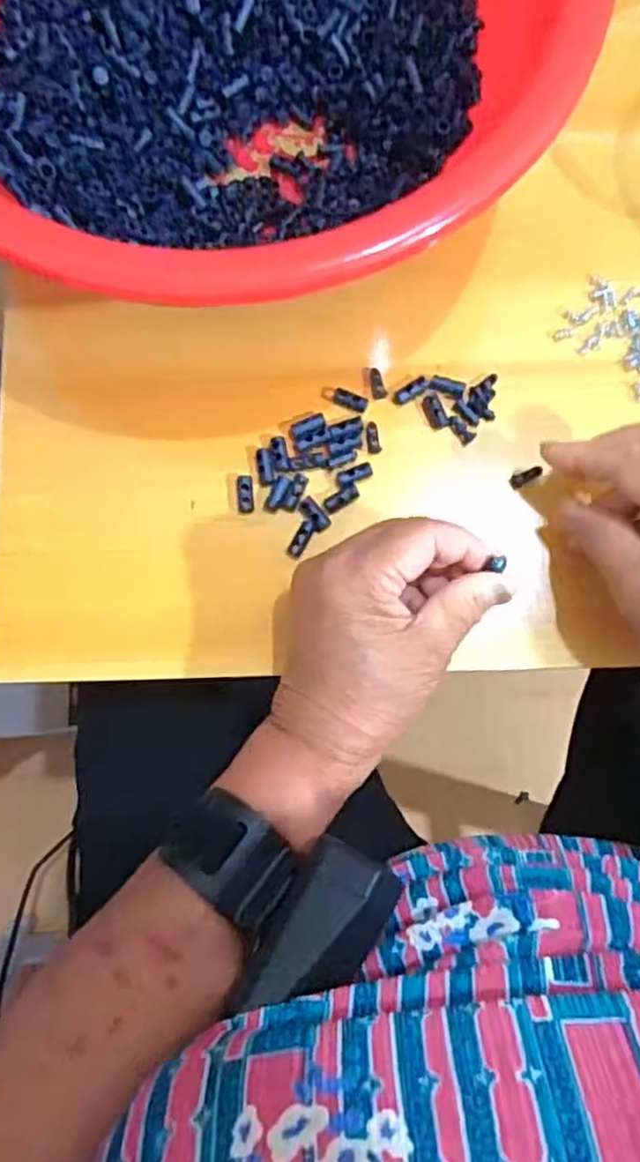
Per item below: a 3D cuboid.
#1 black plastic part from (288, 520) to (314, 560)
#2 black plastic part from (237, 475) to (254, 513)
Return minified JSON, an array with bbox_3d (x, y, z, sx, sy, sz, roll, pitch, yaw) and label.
[{"bbox_3d":[-0.010,-0.021,0.363,0.008,0.004,0.019,26,82,3],"label":"black plastic part"},{"bbox_3d":[-0.039,-0.045,0.368,0.008,0.004,0.019,-3,81,-1],"label":"black plastic part"}]

